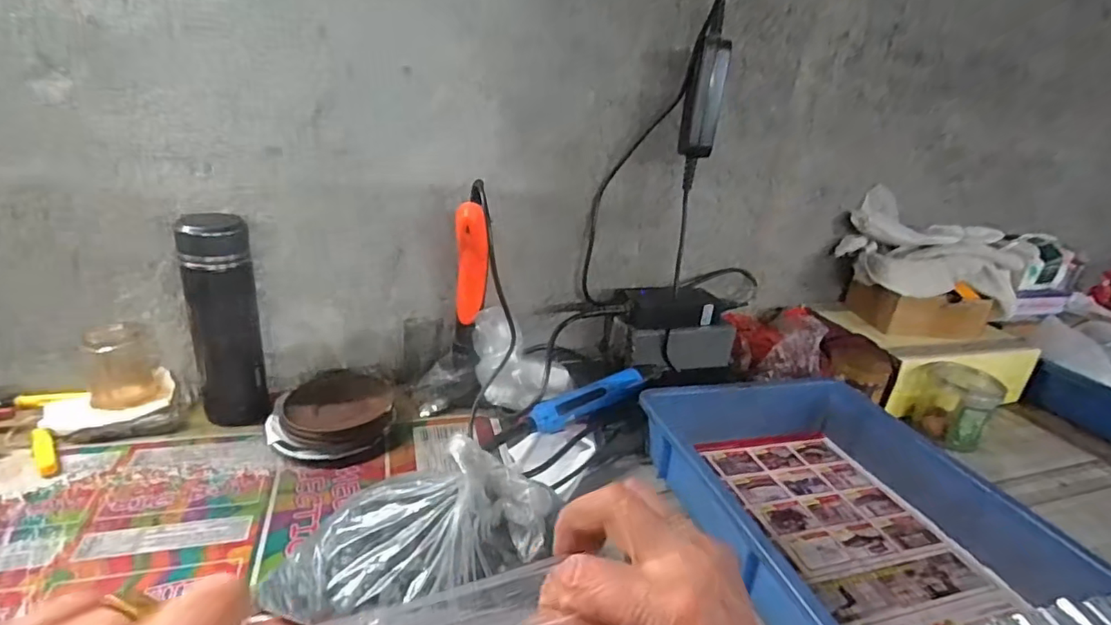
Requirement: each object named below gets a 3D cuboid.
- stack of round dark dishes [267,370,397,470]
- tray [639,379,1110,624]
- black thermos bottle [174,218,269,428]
[{"bbox_3d":[-0.251,0.114,0.627,0.126,0.035,0.142,1,23,-12],"label":"stack of round dark dishes"},{"bbox_3d":[0.285,0.201,0.515,0.296,0.084,0.469,-1,24,-18],"label":"tray"},{"bbox_3d":[-0.355,0.011,0.594,0.067,0.225,0.059,-9,27,-32],"label":"black thermos bottle"}]

